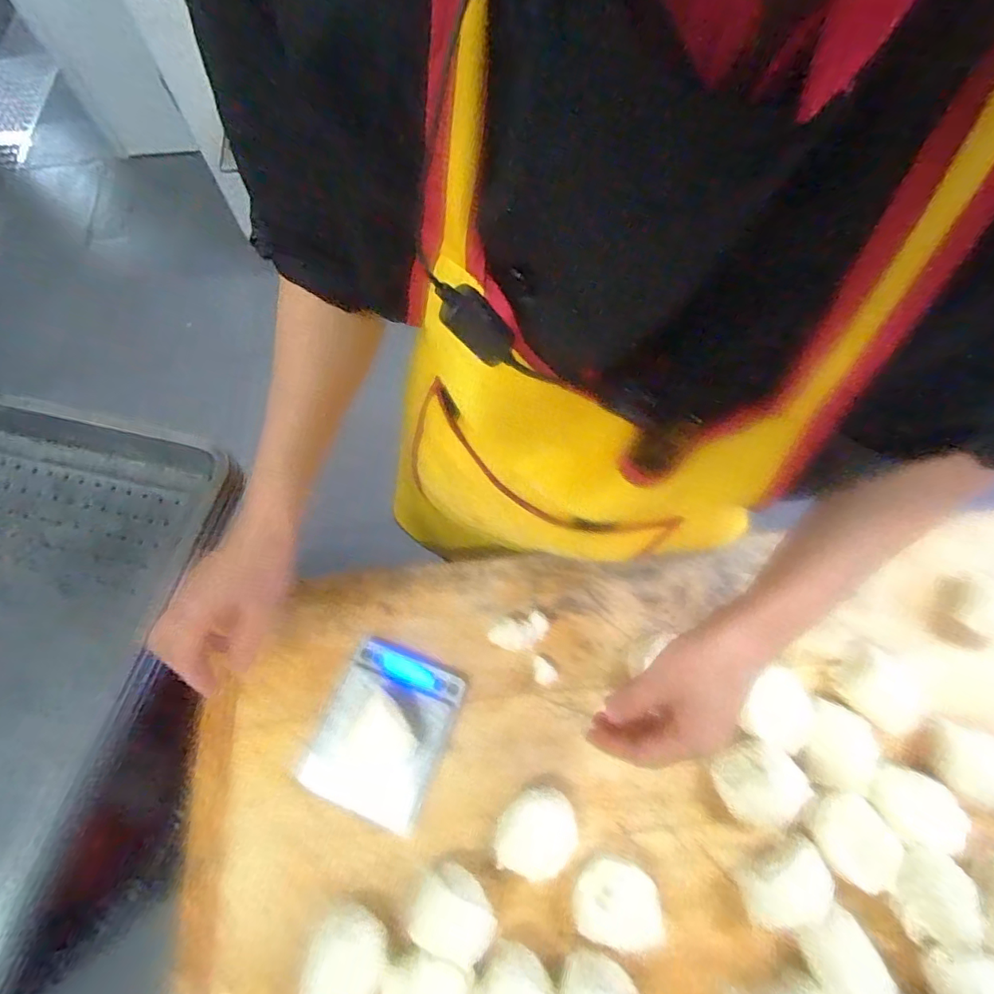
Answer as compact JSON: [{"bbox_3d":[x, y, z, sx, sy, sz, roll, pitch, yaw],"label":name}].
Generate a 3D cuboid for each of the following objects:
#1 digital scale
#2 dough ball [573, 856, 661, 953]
[{"bbox_3d":[-0.098,0.199,0.453,0.105,0.019,0.128,20,68,8],"label":"digital scale"},{"bbox_3d":[0.089,0.302,0.392,0.065,0.039,0.056,1,61,2],"label":"dough ball"}]

